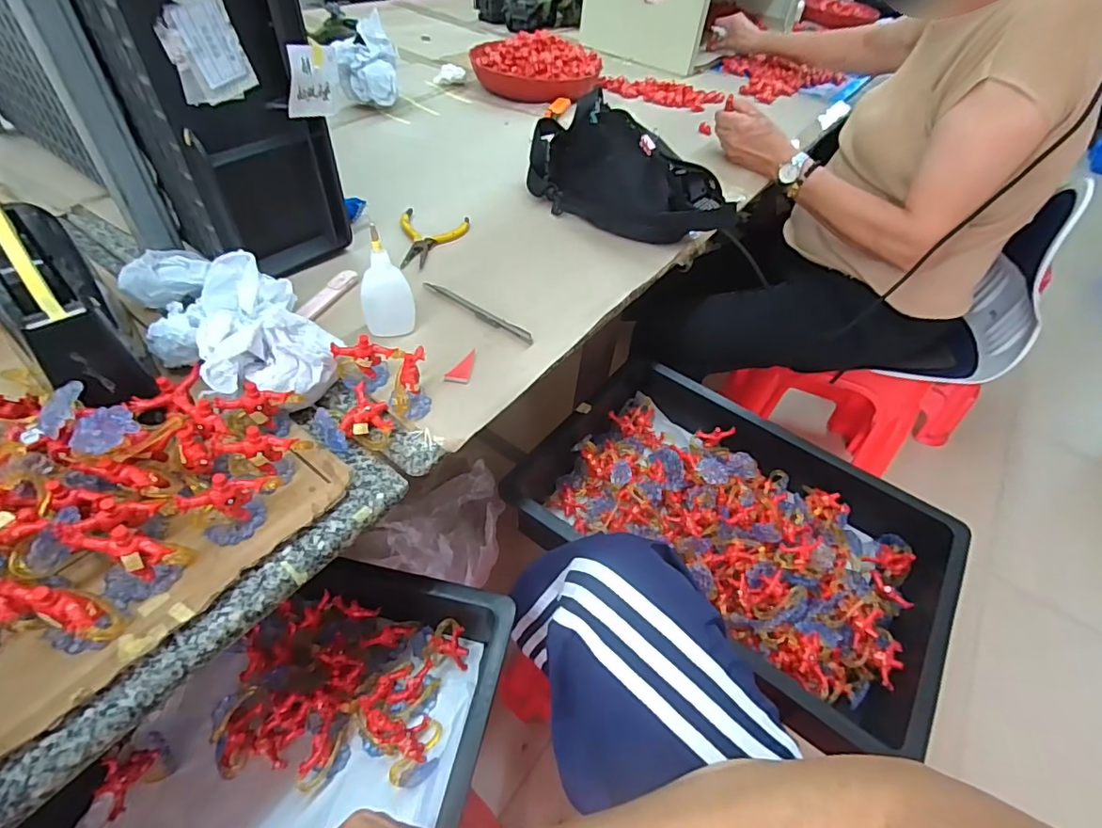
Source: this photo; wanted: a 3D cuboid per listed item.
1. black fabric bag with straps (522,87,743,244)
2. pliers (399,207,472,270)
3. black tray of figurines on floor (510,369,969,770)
[{"bbox_3d":[0.089,-0.292,0.662,0.125,0.093,0.271,-32,58,-31],"label":"black fabric bag with straps"},{"bbox_3d":[-0.140,-0.202,0.609,0.078,0.007,0.122,7,47,-1],"label":"pliers"},{"bbox_3d":[0.207,0.130,0.629,0.444,0.081,0.316,32,51,21],"label":"black tray of figurines on floor"}]

